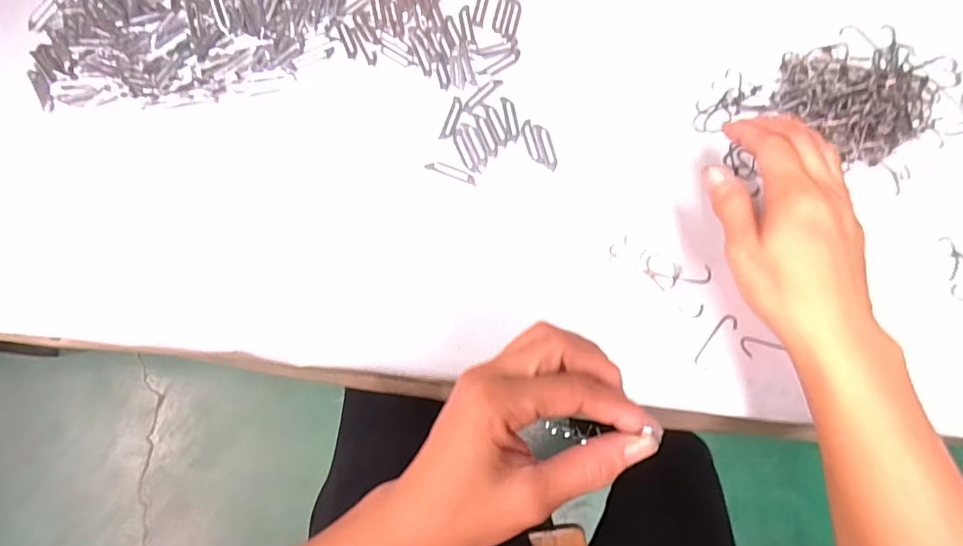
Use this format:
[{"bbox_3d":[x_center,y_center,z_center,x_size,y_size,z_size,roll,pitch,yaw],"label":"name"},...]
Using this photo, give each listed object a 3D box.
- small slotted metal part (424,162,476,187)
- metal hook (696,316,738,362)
[{"bbox_3d":[-0.022,-0.074,0.375,0.039,0.004,0.007,20,77,5],"label":"small slotted metal part"},{"bbox_3d":[0.157,0.044,0.344,0.042,0.004,0.011,-42,80,-9],"label":"metal hook"}]

